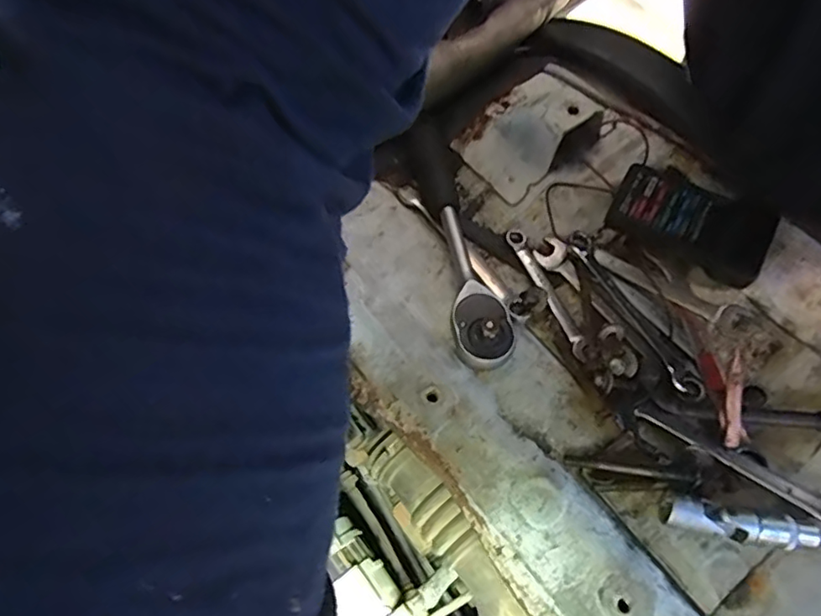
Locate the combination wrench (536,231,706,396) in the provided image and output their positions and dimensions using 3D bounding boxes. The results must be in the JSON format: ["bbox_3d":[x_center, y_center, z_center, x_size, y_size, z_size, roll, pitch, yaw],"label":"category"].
[{"bbox_3d":[0.159,0.003,0.456,0.026,0.008,0.169,-32,65,-15],"label":"combination wrench"}]

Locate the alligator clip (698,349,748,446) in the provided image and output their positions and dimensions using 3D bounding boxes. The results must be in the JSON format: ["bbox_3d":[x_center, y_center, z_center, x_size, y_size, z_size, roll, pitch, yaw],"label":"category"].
[{"bbox_3d":[0.216,0.055,0.399,0.011,0.044,0.068,-3,61,0],"label":"alligator clip"}]

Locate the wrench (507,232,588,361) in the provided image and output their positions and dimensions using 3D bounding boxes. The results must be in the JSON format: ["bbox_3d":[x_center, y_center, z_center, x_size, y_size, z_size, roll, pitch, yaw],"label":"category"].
[{"bbox_3d":[0.109,-0.017,0.467,0.017,0.008,0.126,-19,62,-8],"label":"wrench"}]

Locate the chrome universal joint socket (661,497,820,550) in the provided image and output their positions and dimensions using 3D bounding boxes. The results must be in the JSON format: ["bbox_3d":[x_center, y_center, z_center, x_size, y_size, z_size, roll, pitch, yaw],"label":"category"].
[{"bbox_3d":[0.209,0.141,0.374,0.091,0.024,0.018,8,62,6],"label":"chrome universal joint socket"}]

